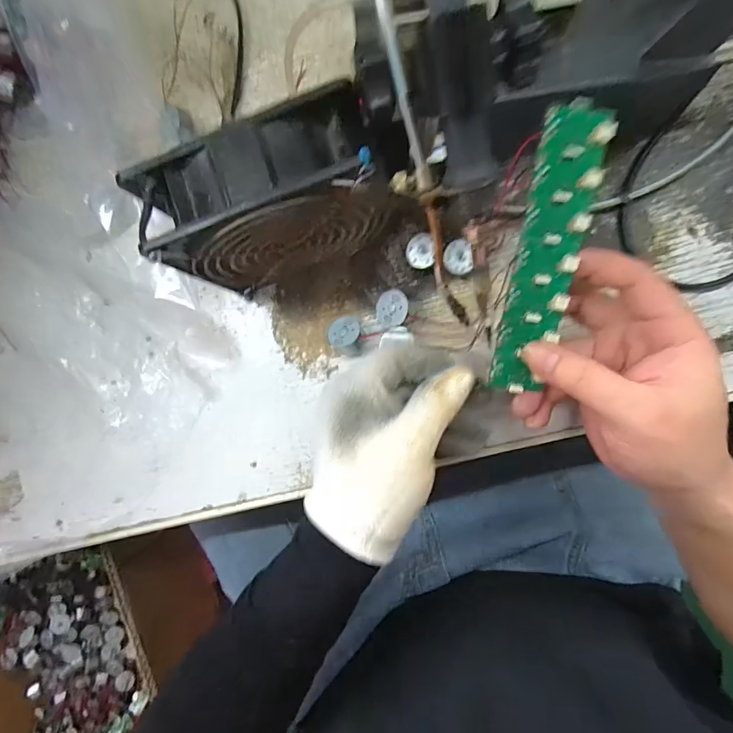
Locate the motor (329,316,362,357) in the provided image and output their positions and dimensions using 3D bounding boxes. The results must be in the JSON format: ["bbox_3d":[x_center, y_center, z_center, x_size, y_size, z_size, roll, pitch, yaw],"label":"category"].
[{"bbox_3d":[-0.014,-0.021,0.300,0.022,0.021,0.026,-5,90,6],"label":"motor"}]

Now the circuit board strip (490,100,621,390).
[{"bbox_3d":[0.091,-0.054,0.221,0.031,0.006,0.138,11,108,4],"label":"circuit board strip"}]

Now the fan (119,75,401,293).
[{"bbox_3d":[-0.045,-0.088,0.252,0.143,0.118,0.053,-20,89,5],"label":"fan"}]

